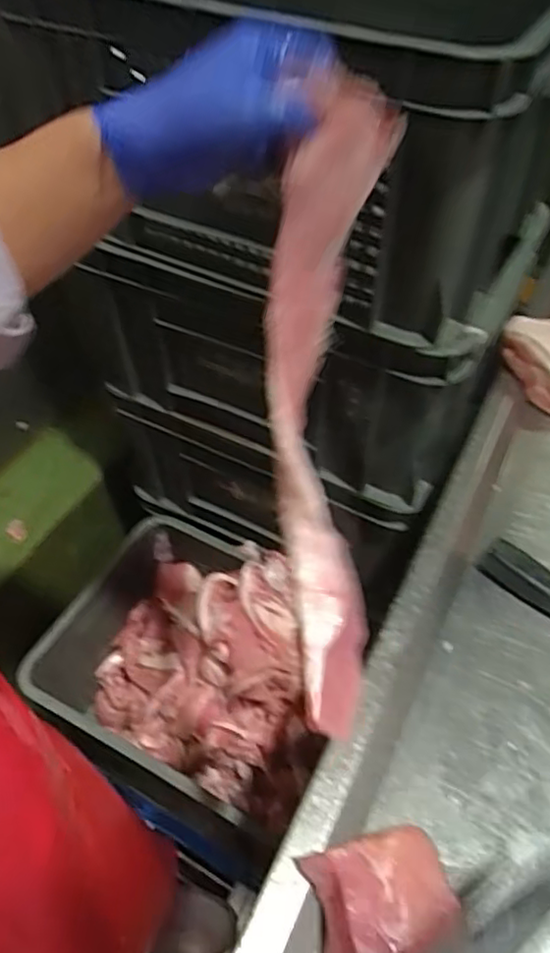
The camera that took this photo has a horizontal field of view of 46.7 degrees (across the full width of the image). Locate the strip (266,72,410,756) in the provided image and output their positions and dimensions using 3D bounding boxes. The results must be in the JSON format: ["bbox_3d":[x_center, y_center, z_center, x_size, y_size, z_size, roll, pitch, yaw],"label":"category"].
[{"bbox_3d":[0.032,-0.036,0.401,0.069,0.376,0.056,-1,5,-3],"label":"strip"}]

